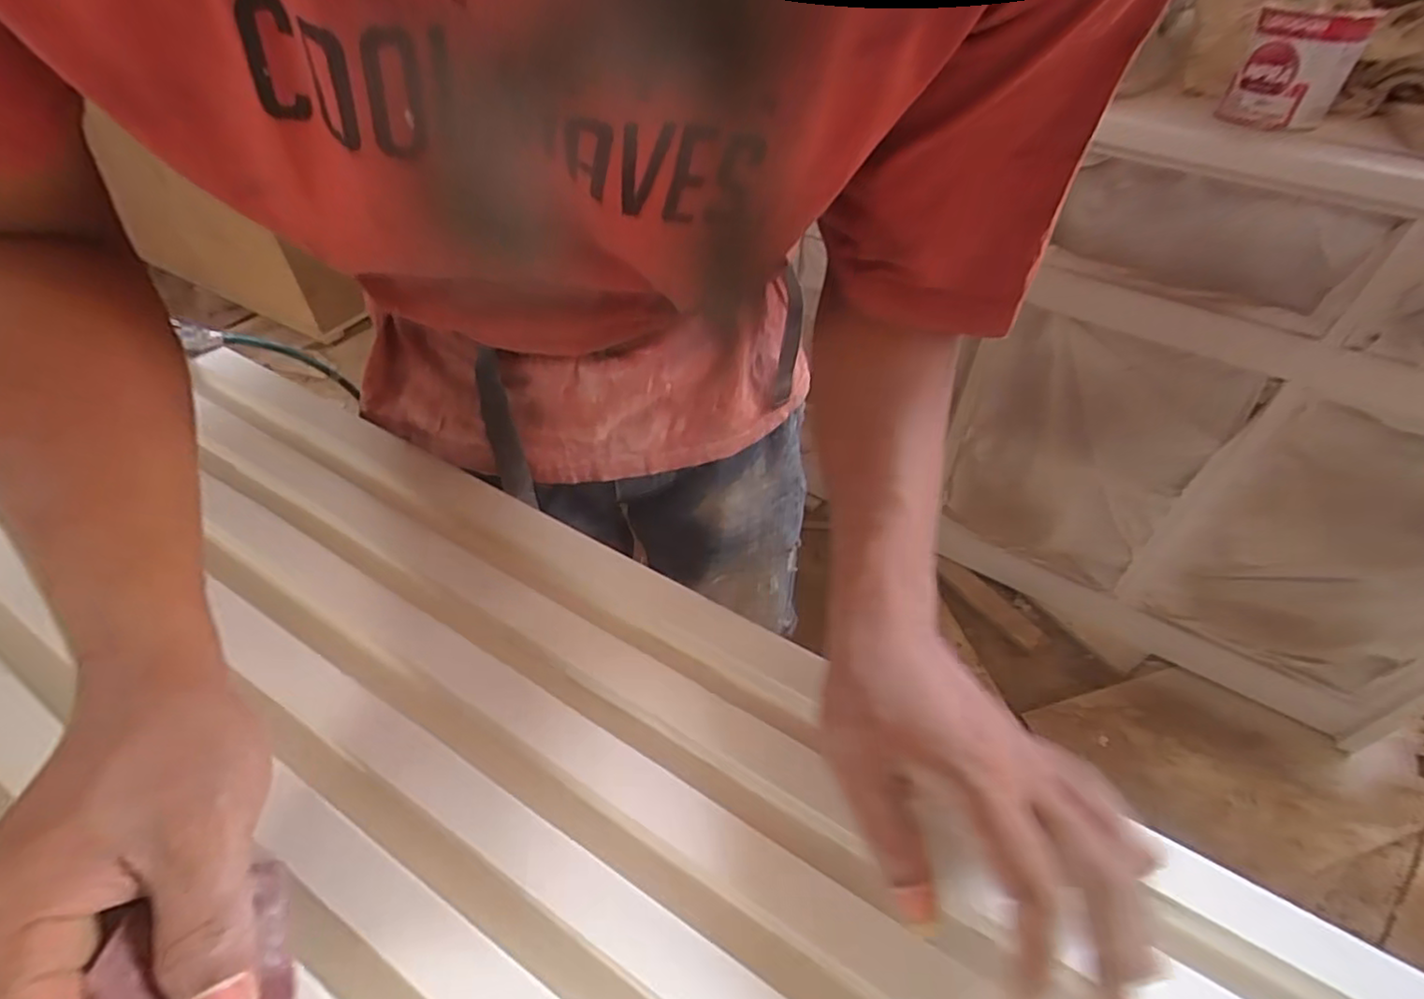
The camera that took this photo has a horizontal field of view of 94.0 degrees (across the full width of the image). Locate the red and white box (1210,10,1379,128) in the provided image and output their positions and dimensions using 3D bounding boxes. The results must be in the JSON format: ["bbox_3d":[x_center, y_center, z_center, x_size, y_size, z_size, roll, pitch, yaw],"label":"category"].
[{"bbox_3d":[0.671,-0.491,0.768,0.111,0.115,0.032,20,22,14],"label":"red and white box"}]

